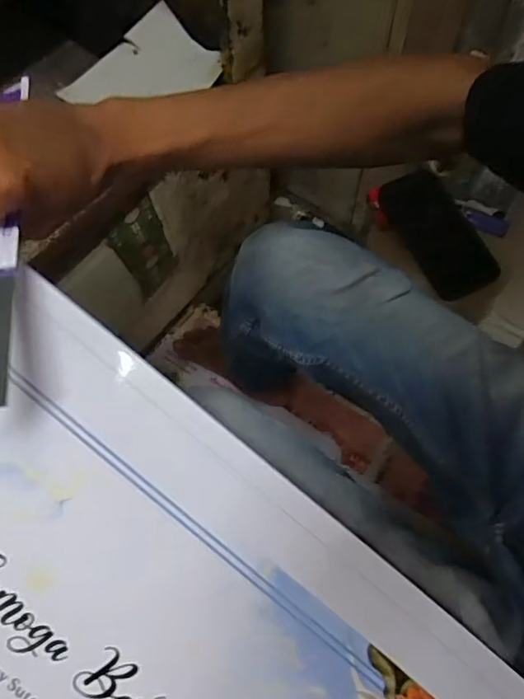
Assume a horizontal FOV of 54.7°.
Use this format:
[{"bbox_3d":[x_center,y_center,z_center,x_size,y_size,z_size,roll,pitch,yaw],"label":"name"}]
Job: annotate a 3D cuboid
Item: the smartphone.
[{"bbox_3d":[0.232,-0.151,0.664,0.079,0.005,0.177,-34,92,9],"label":"smartphone"}]

